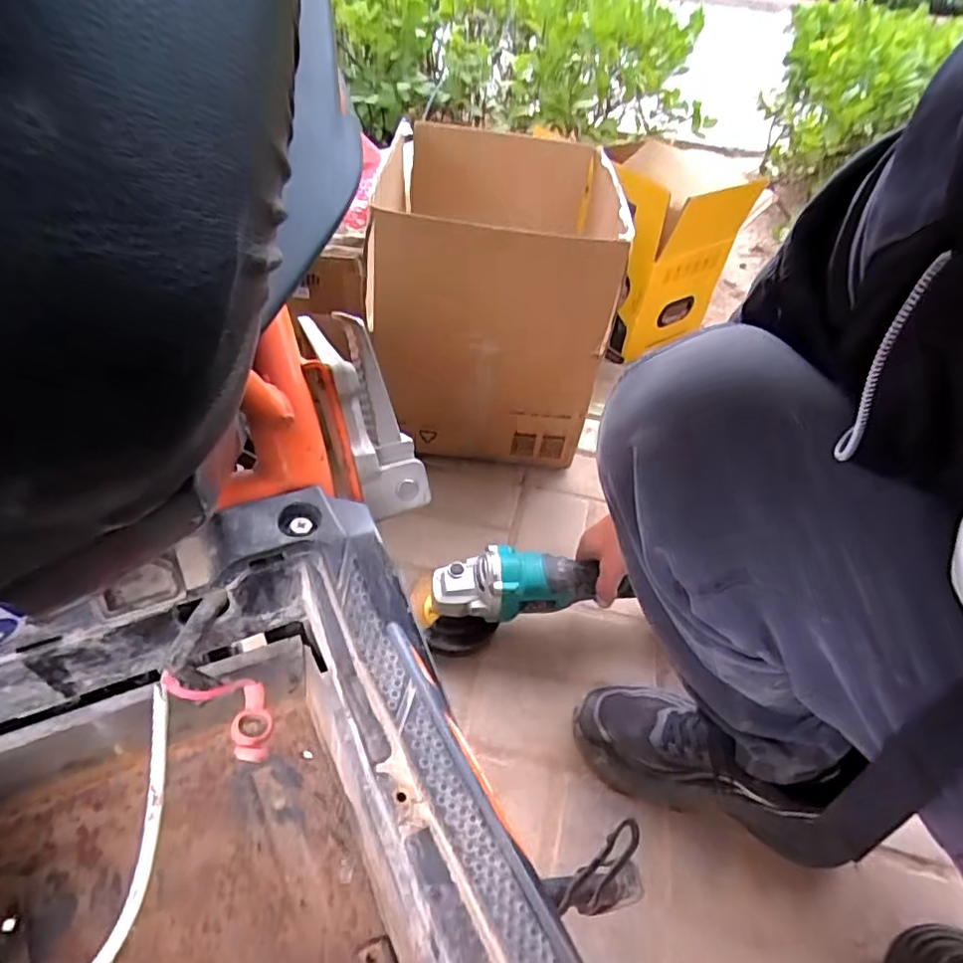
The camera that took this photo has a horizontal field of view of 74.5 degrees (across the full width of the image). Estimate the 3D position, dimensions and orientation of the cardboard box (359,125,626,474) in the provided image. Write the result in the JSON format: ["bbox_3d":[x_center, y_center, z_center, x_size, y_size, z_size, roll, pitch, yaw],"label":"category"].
[{"bbox_3d":[0.015,-0.340,1.034,0.334,0.340,0.576,3,43,-3],"label":"cardboard box"}]

